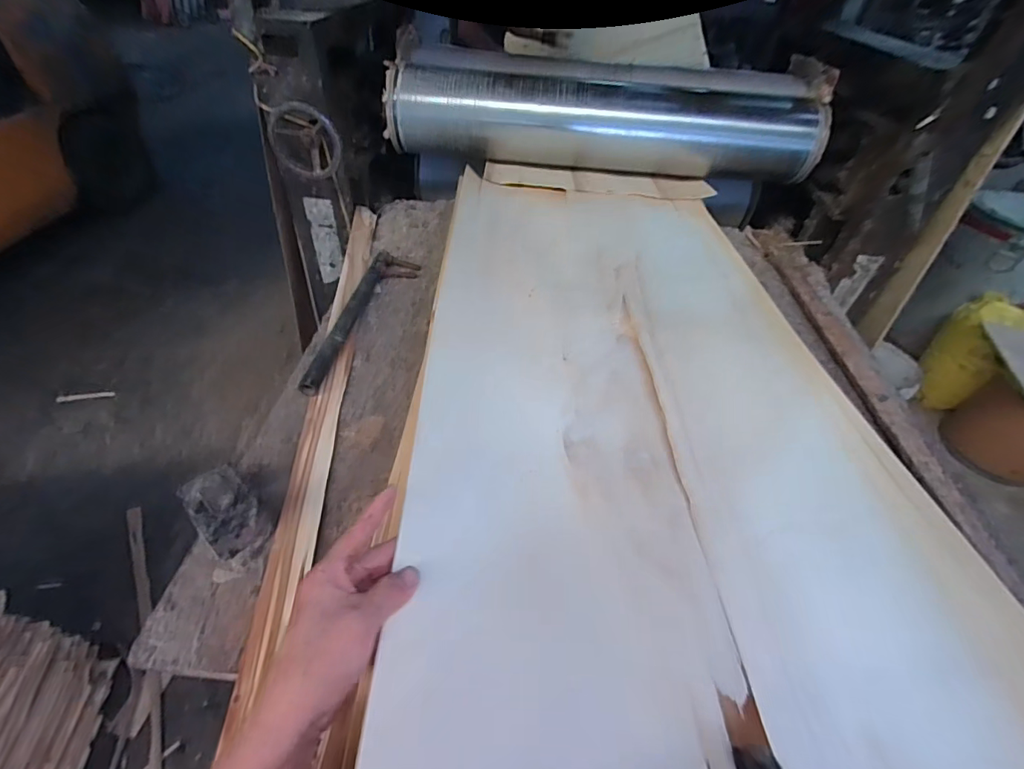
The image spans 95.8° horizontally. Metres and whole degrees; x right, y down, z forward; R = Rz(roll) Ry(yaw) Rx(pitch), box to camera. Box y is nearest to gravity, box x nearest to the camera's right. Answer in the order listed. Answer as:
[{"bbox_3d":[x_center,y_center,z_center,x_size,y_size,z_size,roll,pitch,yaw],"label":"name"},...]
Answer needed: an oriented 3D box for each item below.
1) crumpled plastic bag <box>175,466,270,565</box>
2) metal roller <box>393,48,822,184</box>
[{"bbox_3d":[-0.384,0.172,0.626,0.116,0.067,0.073,35,52,27],"label":"crumpled plastic bag"},{"bbox_3d":[0.242,-0.728,1.276,1.116,0.251,0.228,6,44,1],"label":"metal roller"}]

